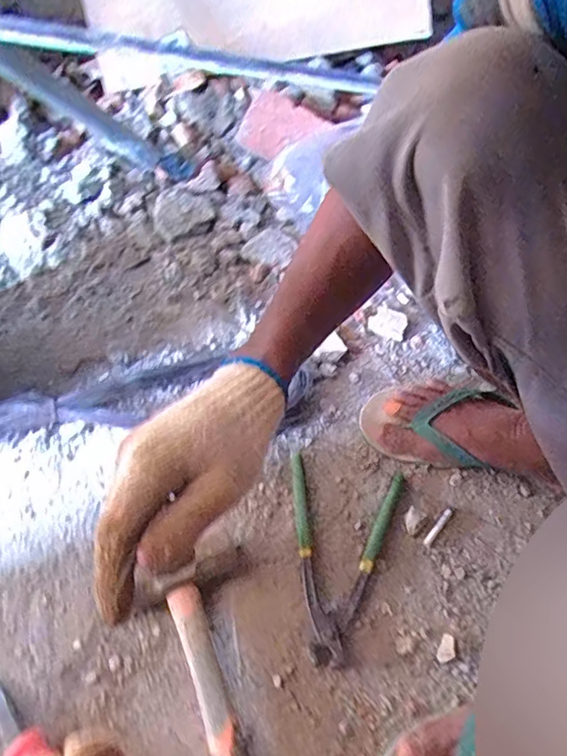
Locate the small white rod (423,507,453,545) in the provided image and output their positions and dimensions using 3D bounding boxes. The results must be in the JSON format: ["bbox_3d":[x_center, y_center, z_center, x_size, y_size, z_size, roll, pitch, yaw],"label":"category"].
[{"bbox_3d":[0.169,0.162,0.578,0.008,0.004,0.054,34,57,25],"label":"small white rod"}]

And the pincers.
[{"bbox_3d":[0.052,0.181,0.553,0.125,0.016,0.215,10,50,8],"label":"pincers"}]

